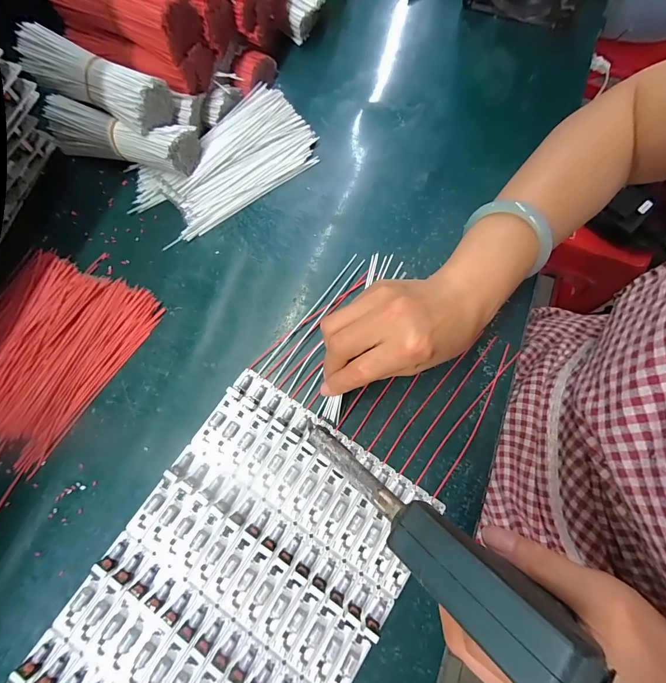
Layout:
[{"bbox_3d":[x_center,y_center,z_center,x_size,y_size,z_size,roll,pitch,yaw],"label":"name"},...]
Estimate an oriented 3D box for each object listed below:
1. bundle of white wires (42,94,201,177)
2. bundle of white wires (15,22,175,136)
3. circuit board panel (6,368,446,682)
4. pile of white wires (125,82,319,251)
[{"bbox_3d":[-0.200,-0.193,0.318,0.151,0.037,0.045,16,75,3],"label":"bundle of white wires"},{"bbox_3d":[-0.219,-0.240,0.310,0.152,0.036,0.044,31,77,7],"label":"bundle of white wires"},{"bbox_3d":[-0.074,0.189,0.239,0.188,0.011,0.288,33,77,7],"label":"circuit board panel"},{"bbox_3d":[-0.109,-0.176,0.332,0.181,0.021,0.098,-38,79,-10],"label":"pile of white wires"}]

